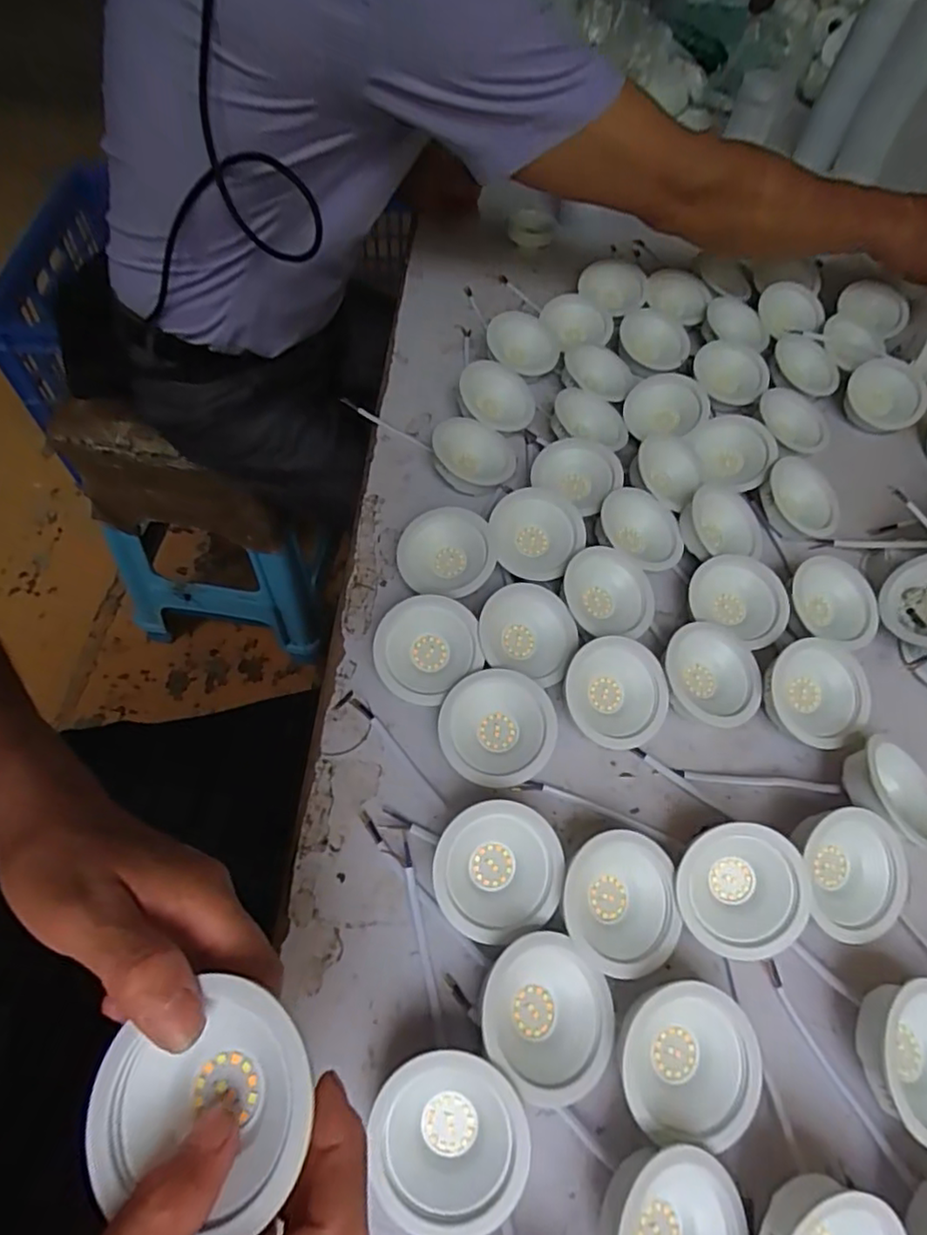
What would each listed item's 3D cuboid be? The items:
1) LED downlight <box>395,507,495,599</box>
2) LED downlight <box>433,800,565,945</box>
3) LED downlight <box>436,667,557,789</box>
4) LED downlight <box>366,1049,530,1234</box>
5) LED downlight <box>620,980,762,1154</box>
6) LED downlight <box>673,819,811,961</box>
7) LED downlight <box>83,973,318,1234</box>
[{"bbox_3d":[-0.012,-0.043,0.460,0.069,0.037,0.067,1,58,-2],"label":"LED downlight"},{"bbox_3d":[0.019,0.144,0.355,0.069,0.040,0.067,1,58,-2],"label":"LED downlight"},{"bbox_3d":[0.021,0.071,0.395,0.071,0.031,0.067,1,58,-2],"label":"LED downlight"},{"bbox_3d":[-0.007,0.238,0.294,0.071,0.029,0.071,0,82,3],"label":"LED downlight"},{"bbox_3d":[0.111,0.219,0.313,0.067,0.034,0.064,5,58,0],"label":"LED downlight"},{"bbox_3d":[0.154,0.150,0.356,0.069,0.022,0.070,2,88,3],"label":"LED downlight"},{"bbox_3d":[-0.084,0.155,0.203,0.072,0.026,0.064,16,59,7],"label":"LED downlight"}]

